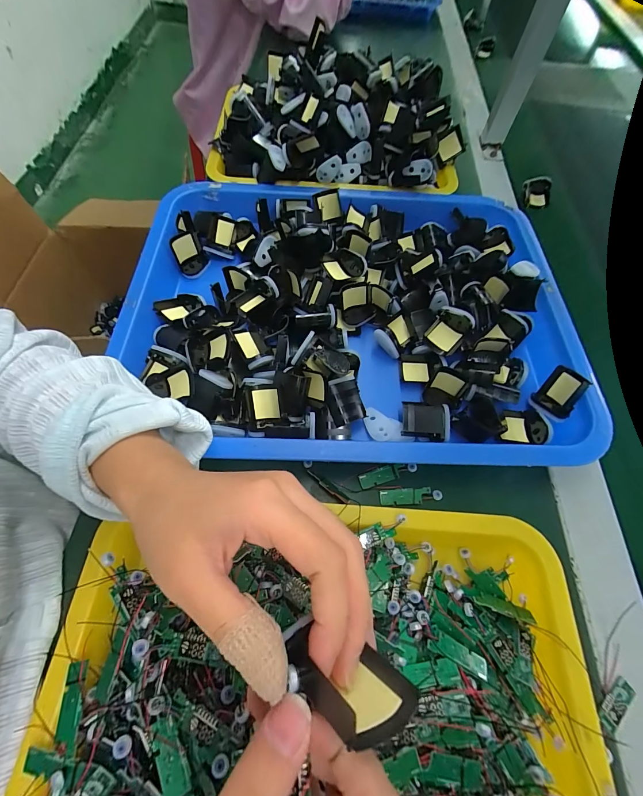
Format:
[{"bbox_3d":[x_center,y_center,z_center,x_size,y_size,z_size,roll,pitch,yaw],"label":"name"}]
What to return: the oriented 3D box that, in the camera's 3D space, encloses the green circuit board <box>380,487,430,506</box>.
[{"bbox_3d":[0.071,0.085,0.278,0.042,0.007,0.013,-2,64,-4],"label":"green circuit board"}]

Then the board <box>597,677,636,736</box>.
[{"bbox_3d":[0.198,0.206,0.220,0.034,0.005,0.014,-35,70,-17],"label":"board"}]

